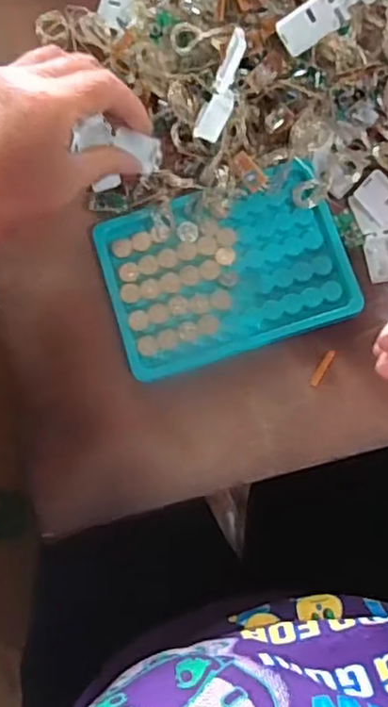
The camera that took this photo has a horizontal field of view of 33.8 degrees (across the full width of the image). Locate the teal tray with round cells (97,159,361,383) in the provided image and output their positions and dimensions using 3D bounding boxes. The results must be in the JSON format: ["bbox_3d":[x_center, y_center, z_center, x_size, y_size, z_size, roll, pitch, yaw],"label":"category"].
[{"bbox_3d":[0.017,-0.047,0.354,0.131,0.010,0.093,-17,84,2],"label":"teal tray with round cells"}]

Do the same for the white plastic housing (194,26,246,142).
[{"bbox_3d":[0.015,-0.136,0.328,0.015,0.010,0.056,26,131,6],"label":"white plastic housing"}]

